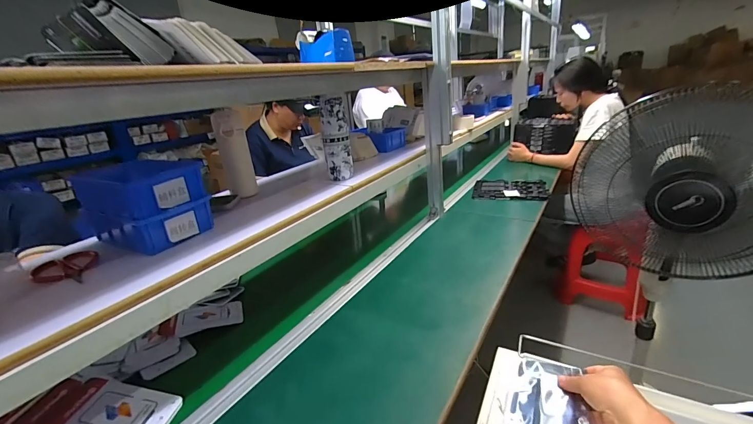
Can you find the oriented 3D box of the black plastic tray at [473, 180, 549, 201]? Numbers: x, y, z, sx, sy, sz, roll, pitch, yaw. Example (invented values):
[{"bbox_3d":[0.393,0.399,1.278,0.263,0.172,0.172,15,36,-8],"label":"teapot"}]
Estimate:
[{"bbox_3d":[0.535,-0.094,1.374,0.274,0.021,0.212,2,25,20],"label":"black plastic tray"}]

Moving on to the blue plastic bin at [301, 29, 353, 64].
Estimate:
[{"bbox_3d":[-0.151,-0.492,1.037,0.165,0.082,0.085,13,28,38],"label":"blue plastic bin"}]

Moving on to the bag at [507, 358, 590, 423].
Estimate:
[{"bbox_3d":[0.234,0.269,0.468,0.096,0.018,0.142,-1,34,31],"label":"bag"}]

